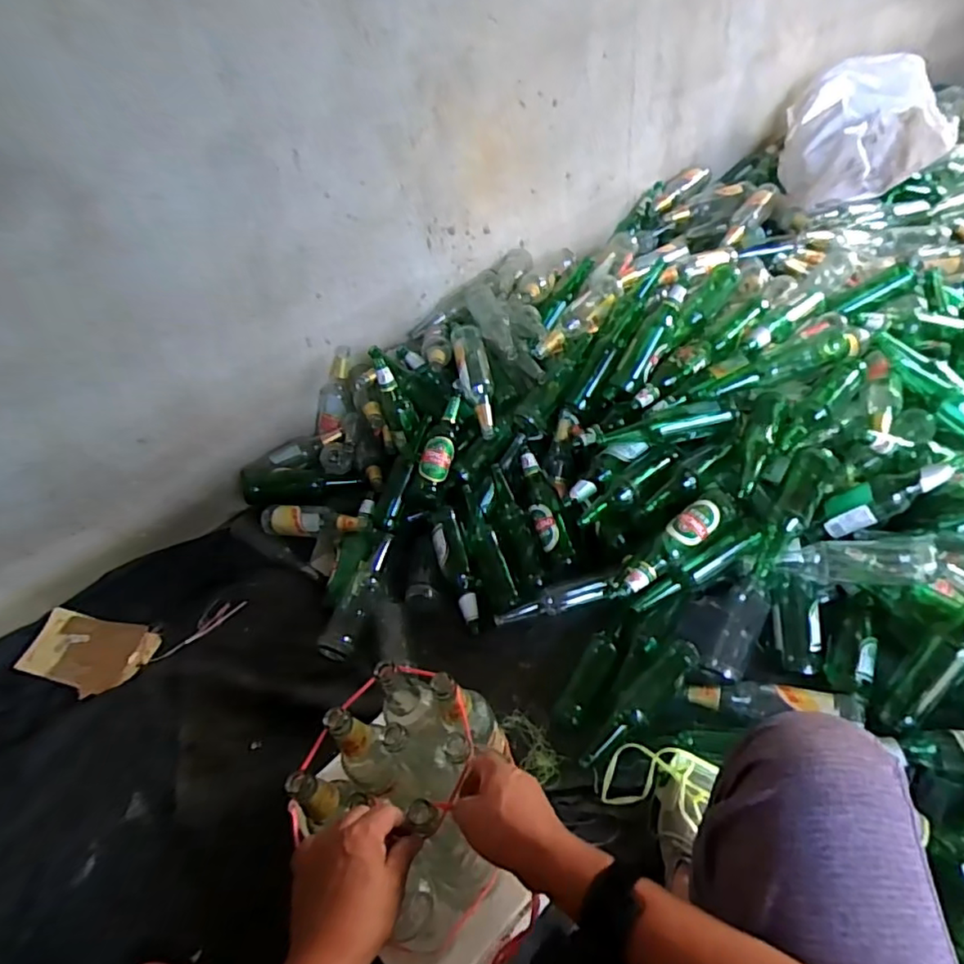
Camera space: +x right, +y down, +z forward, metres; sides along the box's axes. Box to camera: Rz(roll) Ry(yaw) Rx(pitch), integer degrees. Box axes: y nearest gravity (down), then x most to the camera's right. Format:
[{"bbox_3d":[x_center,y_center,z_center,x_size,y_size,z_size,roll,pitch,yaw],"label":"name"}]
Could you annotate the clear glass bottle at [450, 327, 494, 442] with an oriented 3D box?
[{"bbox_3d":[-0.012,-0.217,1.273,0.071,0.087,0.270,-12,67,-3],"label":"clear glass bottle"}]

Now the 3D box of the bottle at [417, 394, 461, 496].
[{"bbox_3d":[-0.087,-0.071,1.206,0.070,0.076,0.250,1,50,7],"label":"bottle"}]

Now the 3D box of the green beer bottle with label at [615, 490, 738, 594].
[{"bbox_3d":[0.327,0.110,0.997,0.246,0.079,0.065,-39,55,-8],"label":"green beer bottle with label"}]

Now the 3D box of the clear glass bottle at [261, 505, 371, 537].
[{"bbox_3d":[-0.340,0.077,1.196,0.249,0.055,0.071,3,48,13],"label":"clear glass bottle"}]

